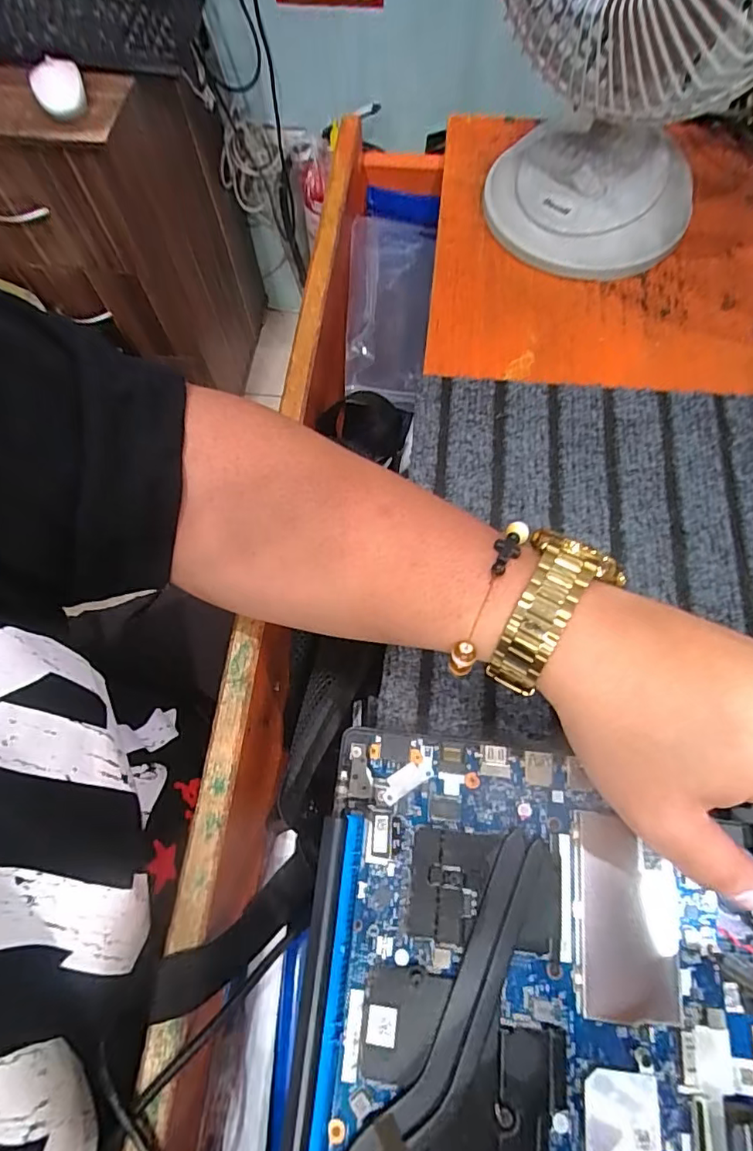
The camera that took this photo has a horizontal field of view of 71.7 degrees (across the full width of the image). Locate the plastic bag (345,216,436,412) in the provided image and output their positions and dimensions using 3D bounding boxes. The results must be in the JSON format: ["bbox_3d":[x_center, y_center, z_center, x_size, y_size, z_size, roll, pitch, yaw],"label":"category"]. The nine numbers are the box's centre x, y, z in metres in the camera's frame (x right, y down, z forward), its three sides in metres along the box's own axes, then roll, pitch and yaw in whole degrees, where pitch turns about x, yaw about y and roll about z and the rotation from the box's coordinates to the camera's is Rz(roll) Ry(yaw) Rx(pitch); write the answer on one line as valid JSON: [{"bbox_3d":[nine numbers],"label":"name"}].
[{"bbox_3d":[0.009,-0.238,0.470,0.072,0.049,0.213,5,68,5],"label":"plastic bag"}]

